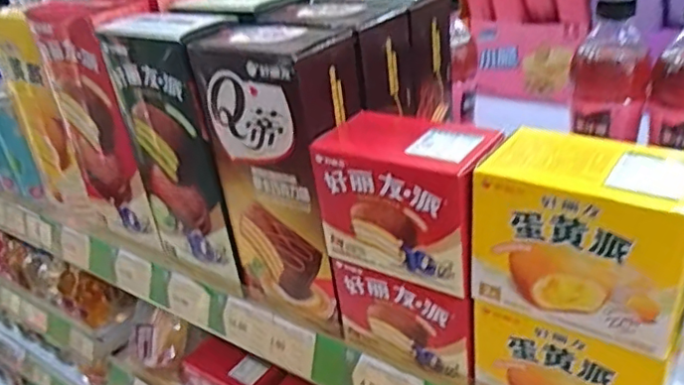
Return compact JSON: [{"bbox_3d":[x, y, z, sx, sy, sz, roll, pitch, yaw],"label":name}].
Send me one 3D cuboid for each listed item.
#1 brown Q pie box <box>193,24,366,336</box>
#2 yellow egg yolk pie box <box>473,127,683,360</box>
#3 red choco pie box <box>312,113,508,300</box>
[{"bbox_3d":[-0.040,-0.013,0.459,0.109,0.217,0.062,15,36,35],"label":"brown Q pie box"},{"bbox_3d":[0.134,0.021,0.329,0.108,0.089,0.062,14,36,33],"label":"yellow egg yolk pie box"},{"bbox_3d":[0.043,0.001,0.390,0.110,0.092,0.061,14,36,33],"label":"red choco pie box"}]

